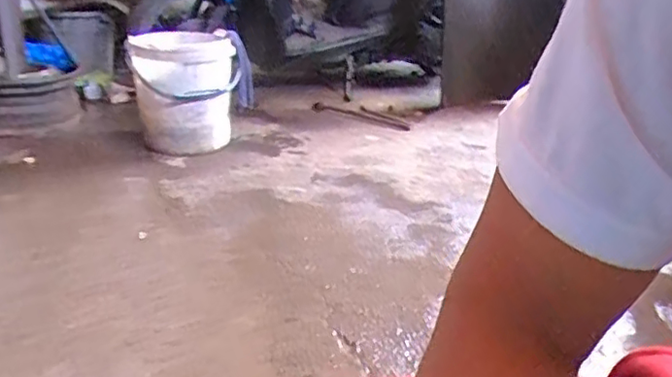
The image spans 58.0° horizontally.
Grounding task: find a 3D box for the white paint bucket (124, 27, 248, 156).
[{"bbox_3d":[-0.434,-0.287,1.829,0.341,0.325,0.277,-1,24,-12],"label":"white paint bucket"}]

